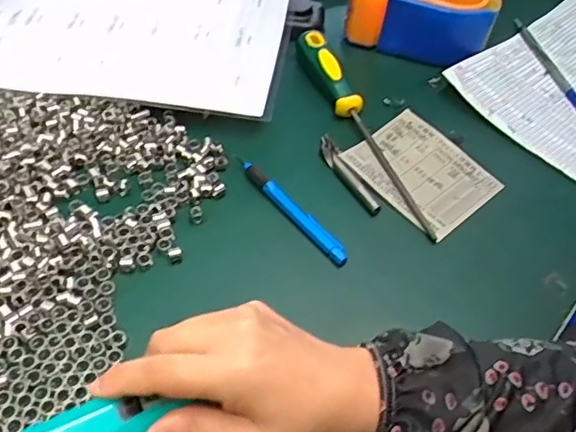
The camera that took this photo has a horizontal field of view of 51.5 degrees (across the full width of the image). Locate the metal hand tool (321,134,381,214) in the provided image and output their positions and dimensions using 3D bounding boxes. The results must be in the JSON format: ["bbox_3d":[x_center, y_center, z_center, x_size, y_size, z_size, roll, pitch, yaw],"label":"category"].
[{"bbox_3d":[0.048,-0.037,0.484,0.014,0.004,0.087,-21,56,-19],"label":"metal hand tool"}]

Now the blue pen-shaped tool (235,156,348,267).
[{"bbox_3d":[0.002,-0.008,0.455,0.010,0.006,0.123,-31,59,-25],"label":"blue pen-shaped tool"}]

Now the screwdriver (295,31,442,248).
[{"bbox_3d":[0.062,-0.082,0.508,0.021,0.021,0.242,-15,54,-15],"label":"screwdriver"}]

